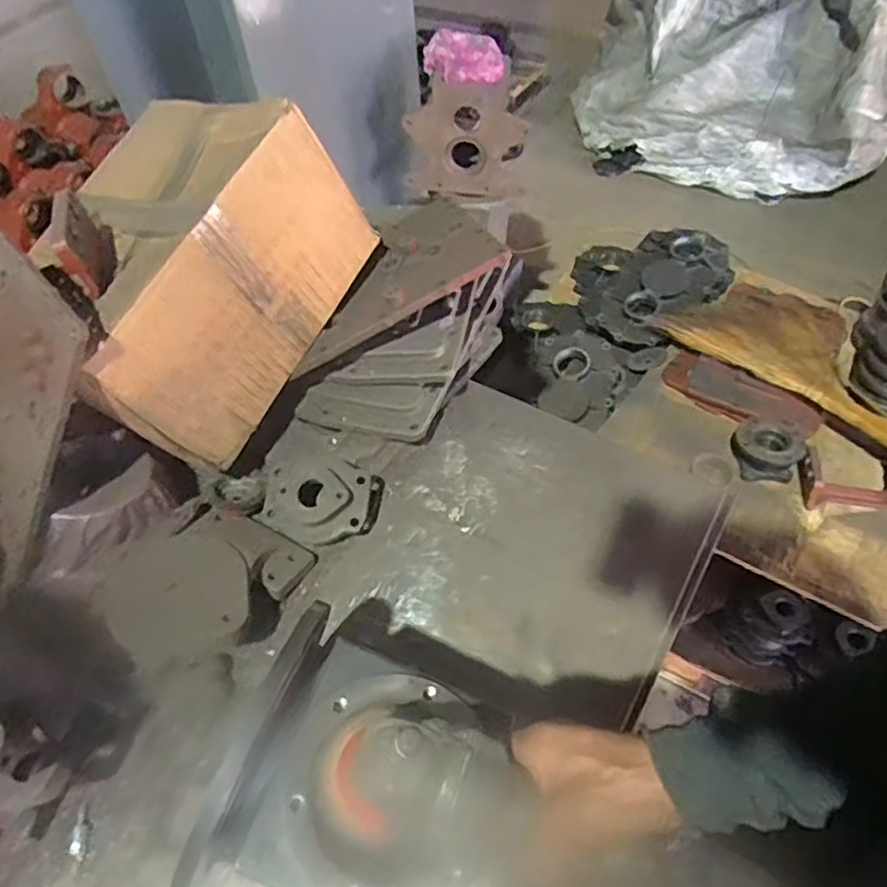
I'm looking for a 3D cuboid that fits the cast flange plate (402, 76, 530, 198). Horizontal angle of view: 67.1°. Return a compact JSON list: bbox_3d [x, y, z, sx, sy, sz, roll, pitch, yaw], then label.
[{"bbox_3d":[0.046,-0.604,1.334,0.240,0.231,0.033,4,48,5],"label":"cast flange plate"}]

